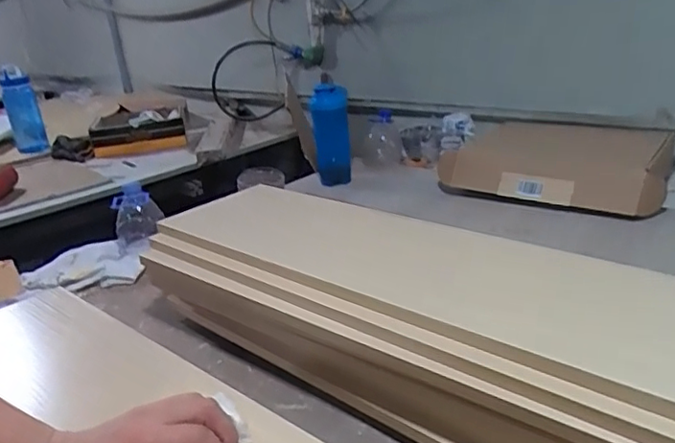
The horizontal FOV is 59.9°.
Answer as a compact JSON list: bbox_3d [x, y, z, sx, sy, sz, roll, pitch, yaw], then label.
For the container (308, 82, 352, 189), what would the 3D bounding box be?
[{"bbox_3d":[-0.014,-0.204,1.402,0.089,0.234,0.091,-6,22,2],"label":"container"}]

